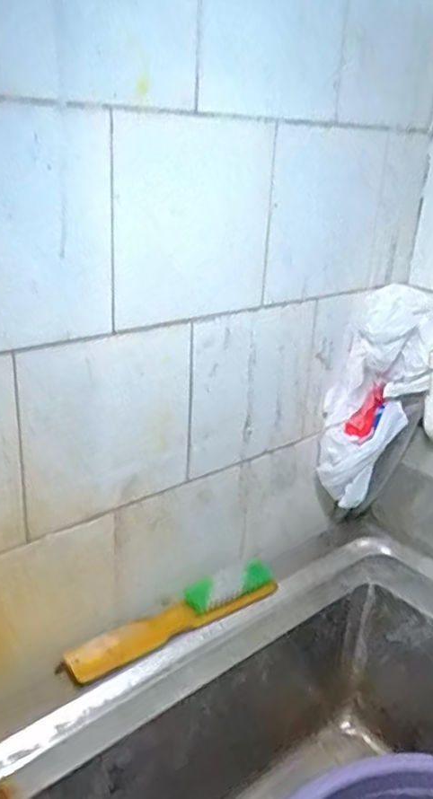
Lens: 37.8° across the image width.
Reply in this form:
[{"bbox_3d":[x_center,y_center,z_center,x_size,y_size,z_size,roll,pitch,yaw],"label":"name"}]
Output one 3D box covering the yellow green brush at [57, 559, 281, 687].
[{"bbox_3d":[-0.036,0.190,0.559,0.200,0.035,0.039,-15,29,-35],"label":"yellow green brush"}]

